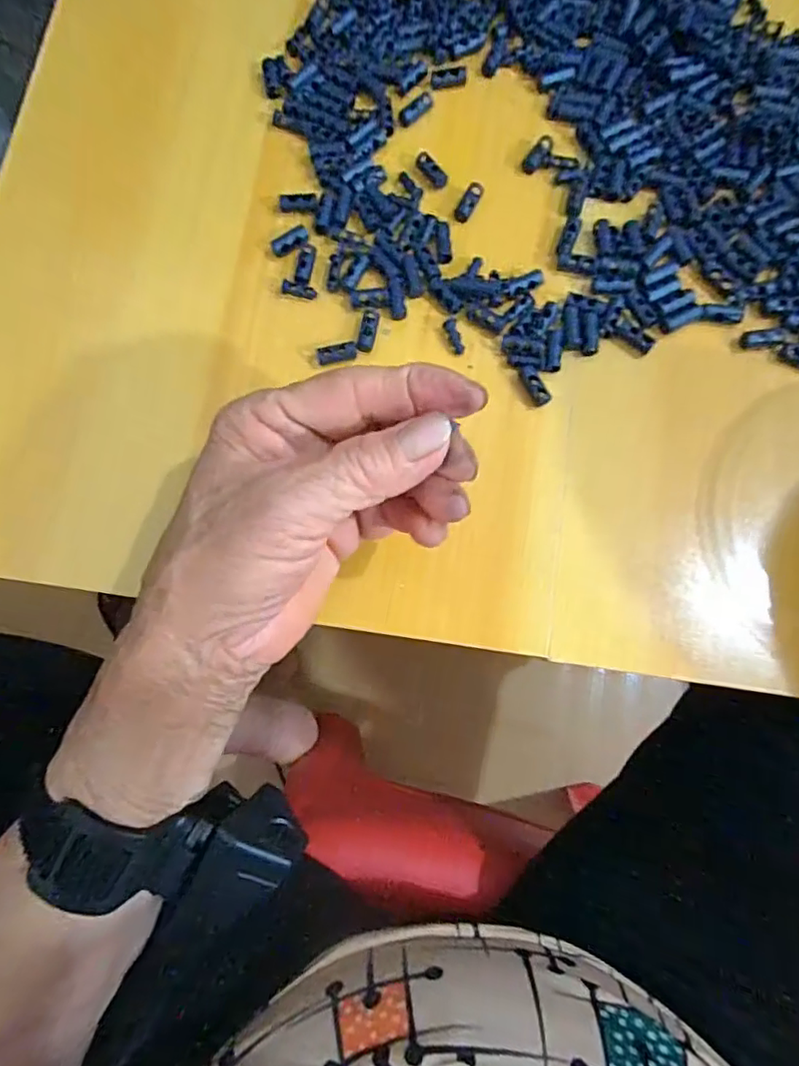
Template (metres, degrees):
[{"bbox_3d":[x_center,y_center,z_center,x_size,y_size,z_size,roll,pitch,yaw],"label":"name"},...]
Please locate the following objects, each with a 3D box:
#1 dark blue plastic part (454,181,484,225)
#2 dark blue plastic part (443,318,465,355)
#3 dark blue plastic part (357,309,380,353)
[{"bbox_3d":[0.033,-0.160,0.277,0.008,0.004,0.022,28,81,6],"label":"dark blue plastic part"},{"bbox_3d":[0.025,-0.091,0.265,0.006,0.004,0.017,-16,80,-2],"label":"dark blue plastic part"},{"bbox_3d":[-0.014,-0.095,0.265,0.007,0.004,0.023,11,80,3],"label":"dark blue plastic part"}]

